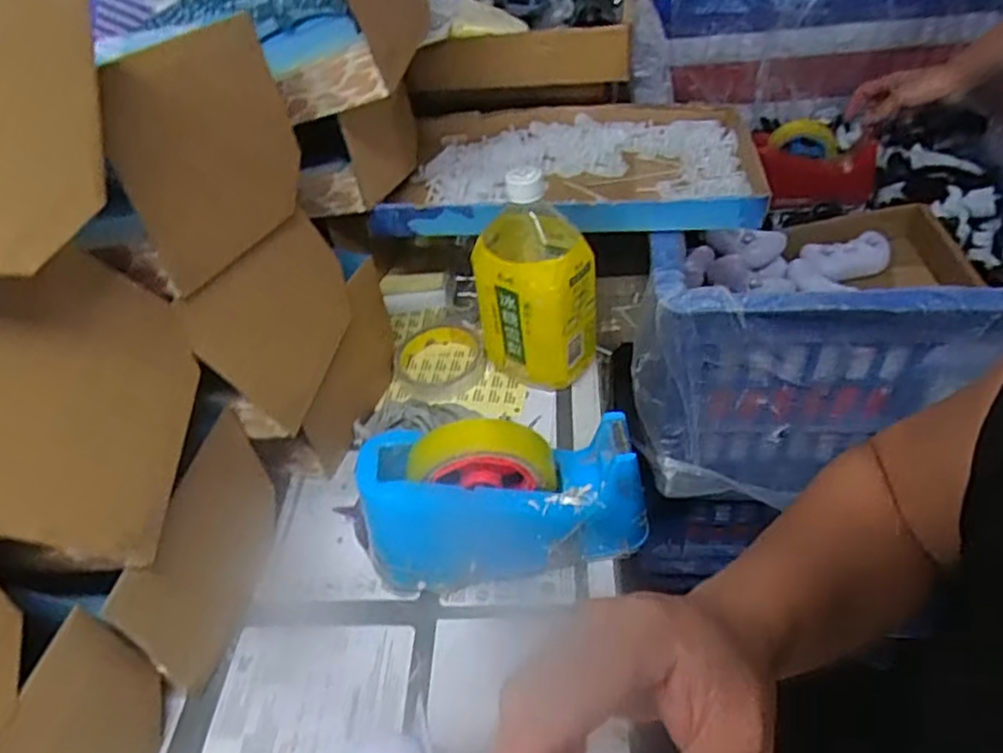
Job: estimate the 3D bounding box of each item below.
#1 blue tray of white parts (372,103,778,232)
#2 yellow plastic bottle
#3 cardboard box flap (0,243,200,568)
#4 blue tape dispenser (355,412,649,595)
[{"bbox_3d":[0.069,-0.211,0.671,0.356,0.037,0.212,0,46,7],"label":"blue tray of white parts"},{"bbox_3d":[0.029,-0.082,0.582,0.102,0.194,0.098,-4,45,3],"label":"yellow plastic bottle"},{"bbox_3d":[-0.220,0.015,0.352,0.010,0.131,0.148,-6,68,22],"label":"cardboard box flap"},{"bbox_3d":[-0.001,0.081,0.467,0.189,0.113,0.065,-9,45,-2],"label":"blue tape dispenser"}]

